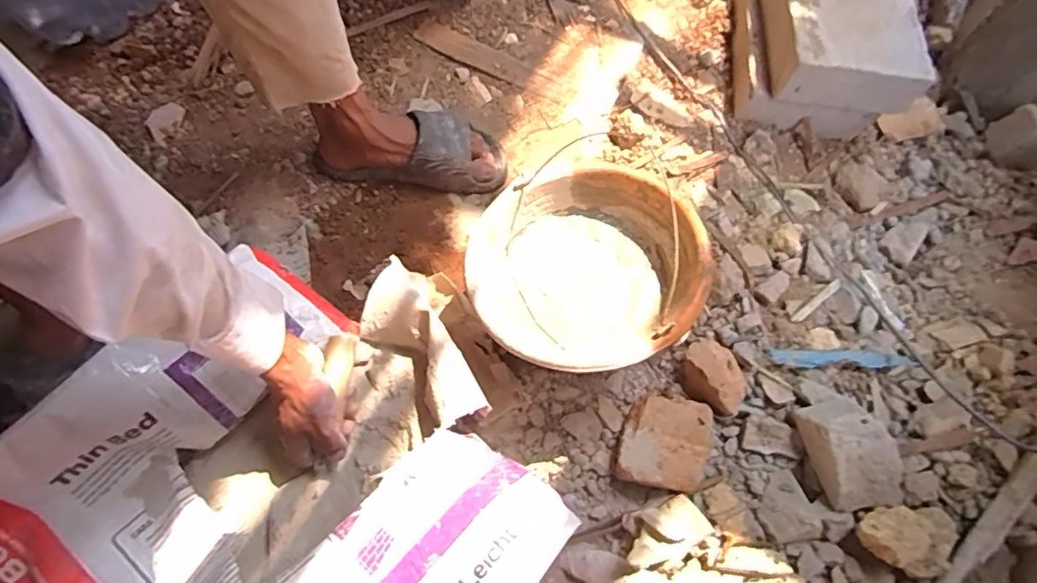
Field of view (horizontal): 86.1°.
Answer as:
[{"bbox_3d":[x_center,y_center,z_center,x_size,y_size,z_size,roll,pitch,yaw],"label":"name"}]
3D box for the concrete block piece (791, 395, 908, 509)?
[{"bbox_3d":[0.385,0.185,0.638,0.076,0.053,0.122,-14,67,-8],"label":"concrete block piece"}]

